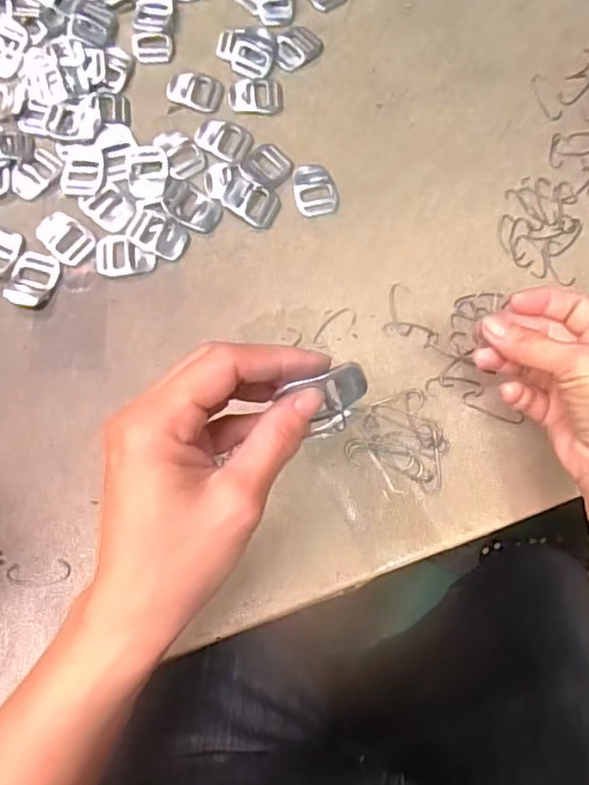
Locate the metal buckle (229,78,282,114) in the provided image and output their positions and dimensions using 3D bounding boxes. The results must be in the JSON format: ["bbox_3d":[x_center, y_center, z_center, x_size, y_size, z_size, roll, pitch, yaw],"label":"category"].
[{"bbox_3d":[-0.028,-0.216,0.437,0.038,0.004,0.027,2,74,-1],"label":"metal buckle"}]

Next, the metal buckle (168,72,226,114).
[{"bbox_3d":[-0.071,-0.219,0.433,0.040,0.004,0.028,20,75,4],"label":"metal buckle"}]

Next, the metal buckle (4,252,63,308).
[{"bbox_3d":[-0.170,-0.074,0.391,0.028,0.004,0.038,13,74,2],"label":"metal buckle"}]

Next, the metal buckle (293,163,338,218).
[{"bbox_3d":[0.015,-0.141,0.418,0.030,0.004,0.038,-5,74,-3],"label":"metal buckle"}]

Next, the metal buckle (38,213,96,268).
[{"bbox_3d":[-0.153,-0.104,0.399,0.038,0.004,0.027,39,77,9],"label":"metal buckle"}]

